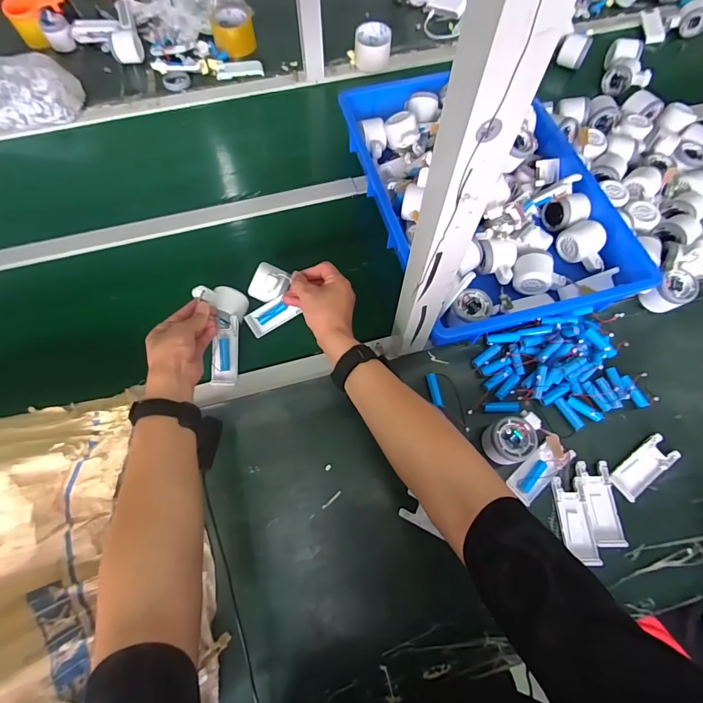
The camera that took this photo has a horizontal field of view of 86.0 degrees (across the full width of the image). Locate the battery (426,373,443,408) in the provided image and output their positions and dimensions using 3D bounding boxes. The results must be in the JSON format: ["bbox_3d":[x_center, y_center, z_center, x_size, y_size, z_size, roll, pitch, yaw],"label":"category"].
[{"bbox_3d":[0.122,0.057,0.560,0.013,0.017,0.051,-11,69,-3],"label":"battery"}]

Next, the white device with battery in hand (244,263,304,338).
[{"bbox_3d":[-0.139,-0.080,0.594,0.109,0.040,0.093,-32,102,13],"label":"white device with battery in hand"}]

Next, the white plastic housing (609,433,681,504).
[{"bbox_3d":[0.406,0.162,0.521,0.099,0.014,0.042,-38,72,-13],"label":"white plastic housing"}]

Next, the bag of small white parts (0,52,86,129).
[{"bbox_3d":[-0.716,-0.535,0.779,0.296,0.070,0.139,1,67,0],"label":"bag of small white parts"}]

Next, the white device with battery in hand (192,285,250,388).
[{"bbox_3d":[-0.200,-0.025,0.582,0.063,0.049,0.151,-2,86,0],"label":"white device with battery in hand"}]

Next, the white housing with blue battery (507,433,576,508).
[{"bbox_3d":[0.257,0.160,0.512,0.097,0.019,0.041,-39,73,-13],"label":"white housing with blue battery"}]

